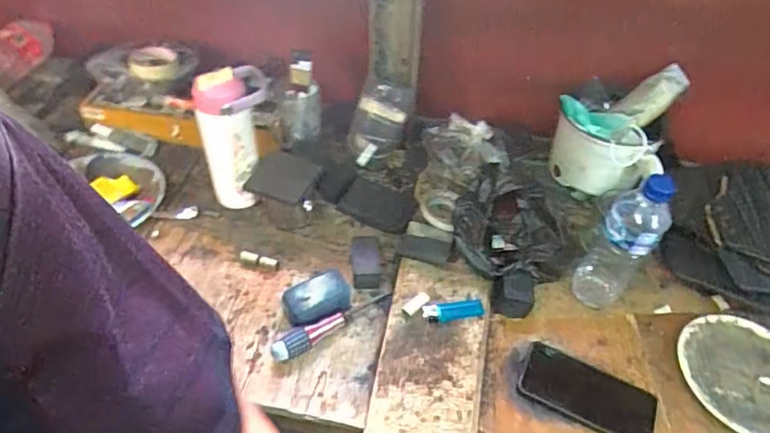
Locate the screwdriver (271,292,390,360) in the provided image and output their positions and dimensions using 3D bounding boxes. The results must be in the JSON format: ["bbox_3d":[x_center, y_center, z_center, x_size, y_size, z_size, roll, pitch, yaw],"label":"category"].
[{"bbox_3d":[-0.064,0.137,0.687,0.175,0.029,0.026,-26,55,-25],"label":"screwdriver"}]

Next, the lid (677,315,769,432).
[{"bbox_3d":[0.469,0.203,0.682,0.163,0.014,0.169,2,48,-2],"label":"lid"}]

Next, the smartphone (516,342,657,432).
[{"bbox_3d":[0.250,0.220,0.654,0.160,0.007,0.075,22,59,16],"label":"smartphone"}]

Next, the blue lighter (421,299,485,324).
[{"bbox_3d":[0.090,0.125,0.697,0.082,0.009,0.025,-6,49,-9],"label":"blue lighter"}]

